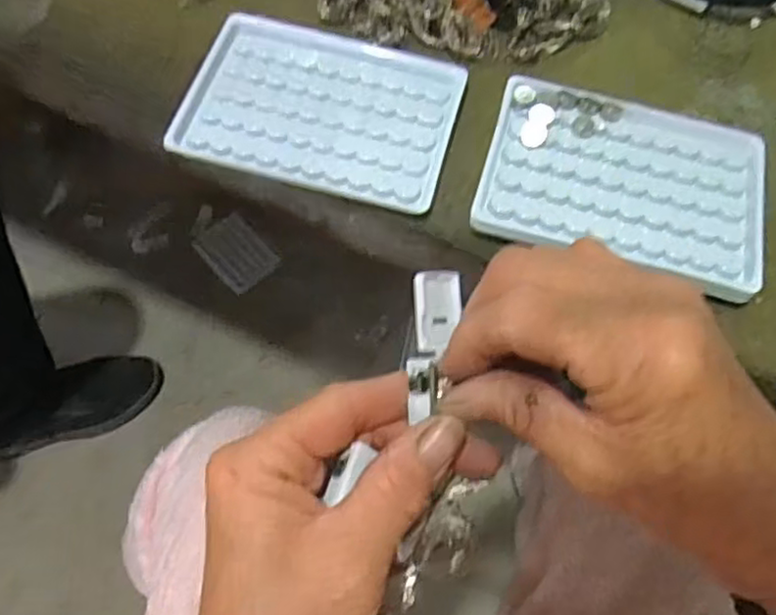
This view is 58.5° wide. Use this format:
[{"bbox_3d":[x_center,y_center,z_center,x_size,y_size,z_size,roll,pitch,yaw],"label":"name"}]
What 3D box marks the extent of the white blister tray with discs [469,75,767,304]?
[{"bbox_3d":[0.112,-0.063,0.329,0.130,0.010,0.094,16,63,3],"label":"white blister tray with discs"}]

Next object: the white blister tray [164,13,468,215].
[{"bbox_3d":[-0.031,-0.103,0.350,0.130,0.008,0.098,17,63,4],"label":"white blister tray"}]

